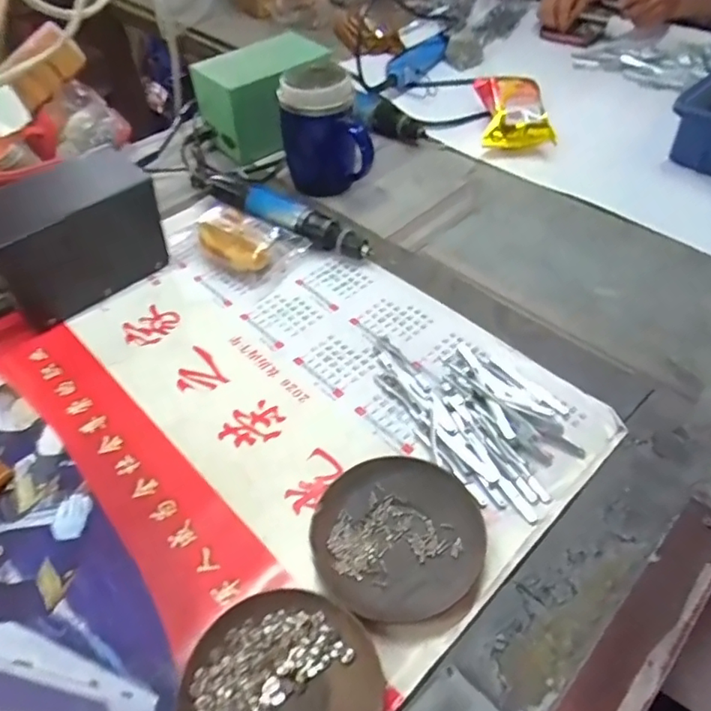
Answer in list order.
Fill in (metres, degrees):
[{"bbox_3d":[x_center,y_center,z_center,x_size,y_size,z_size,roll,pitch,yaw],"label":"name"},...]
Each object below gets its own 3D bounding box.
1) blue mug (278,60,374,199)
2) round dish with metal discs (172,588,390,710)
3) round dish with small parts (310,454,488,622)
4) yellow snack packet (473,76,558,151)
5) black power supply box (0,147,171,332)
[{"bbox_3d":[-0.035,-0.248,0.634,0.090,0.121,0.085,-11,48,-7],"label":"blue mug"},{"bbox_3d":[-0.044,0.198,0.325,0.120,0.013,0.111,-1,48,1],"label":"round dish with metal discs"},{"bbox_3d":[0.029,0.123,0.385,0.112,0.012,0.112,-1,48,1],"label":"round dish with small parts"},{"bbox_3d":[0.210,-0.325,0.739,0.087,0.046,0.142,2,48,4],"label":"yellow snack packet"},{"bbox_3d":[-0.276,-0.117,0.548,0.162,0.115,0.076,-31,53,-23],"label":"black power supply box"}]

